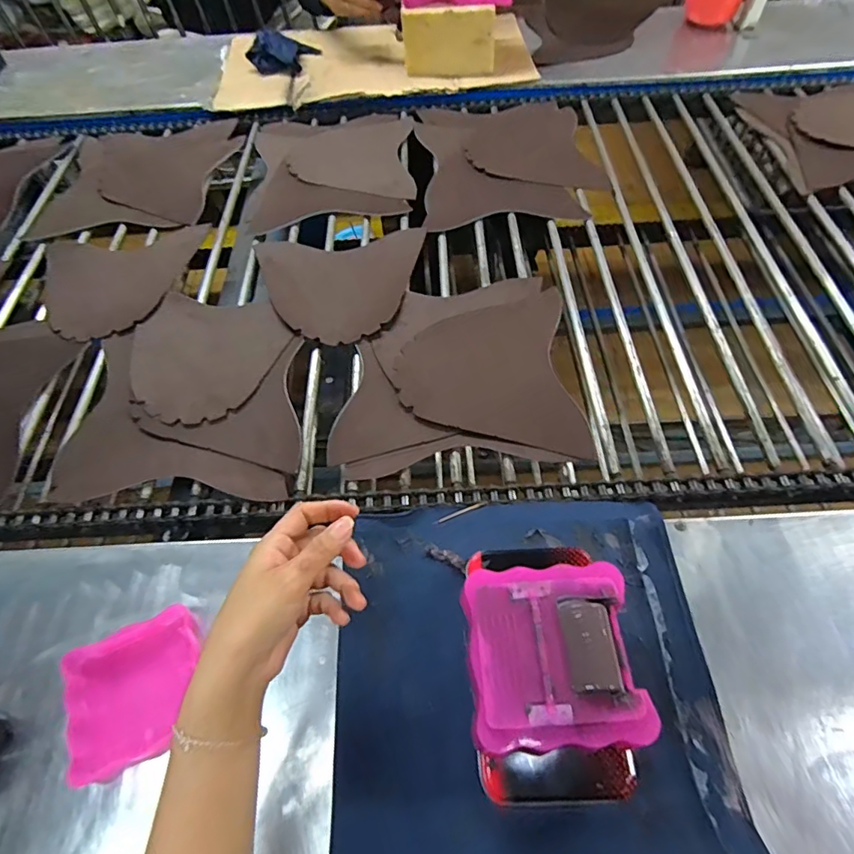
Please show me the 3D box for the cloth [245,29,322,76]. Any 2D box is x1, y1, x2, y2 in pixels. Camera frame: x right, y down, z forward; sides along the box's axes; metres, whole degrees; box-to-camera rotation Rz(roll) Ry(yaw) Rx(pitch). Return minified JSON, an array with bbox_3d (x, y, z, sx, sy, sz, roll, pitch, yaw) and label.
[{"bbox_3d":[-0.293,-0.770,1.045,0.146,0.054,0.103,-14,58,-6],"label":"cloth"}]

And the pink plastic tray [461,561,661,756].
[{"bbox_3d":[0.080,0.143,0.329,0.104,0.010,0.104,-5,57,0],"label":"pink plastic tray"}]

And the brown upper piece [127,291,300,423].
[{"bbox_3d":[-0.295,-0.096,0.668,0.205,0.009,0.193,21,61,16],"label":"brown upper piece"}]

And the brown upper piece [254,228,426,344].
[{"bbox_3d":[-0.127,-0.203,0.728,0.237,0.010,0.218,-4,55,0],"label":"brown upper piece"}]

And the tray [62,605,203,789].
[{"bbox_3d":[-0.247,0.224,0.438,0.110,0.020,0.104,-22,59,-11],"label":"tray"}]

